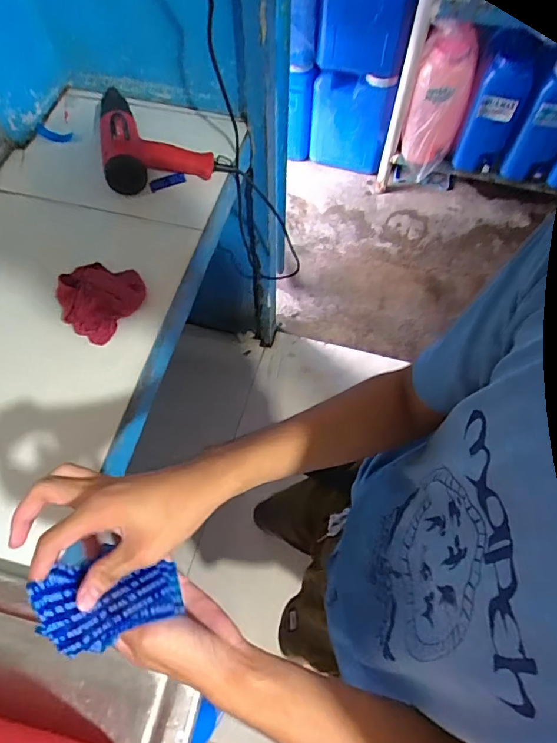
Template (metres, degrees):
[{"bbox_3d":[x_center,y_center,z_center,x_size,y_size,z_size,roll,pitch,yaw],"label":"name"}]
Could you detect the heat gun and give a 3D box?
[{"bbox_3d":[-0.235,-0.476,0.915,0.227,0.081,0.282,-15,63,-8],"label":"heat gun"}]

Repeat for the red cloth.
[{"bbox_3d":[-0.278,-0.121,0.734,0.118,0.047,0.128,35,67,17],"label":"red cloth"}]

